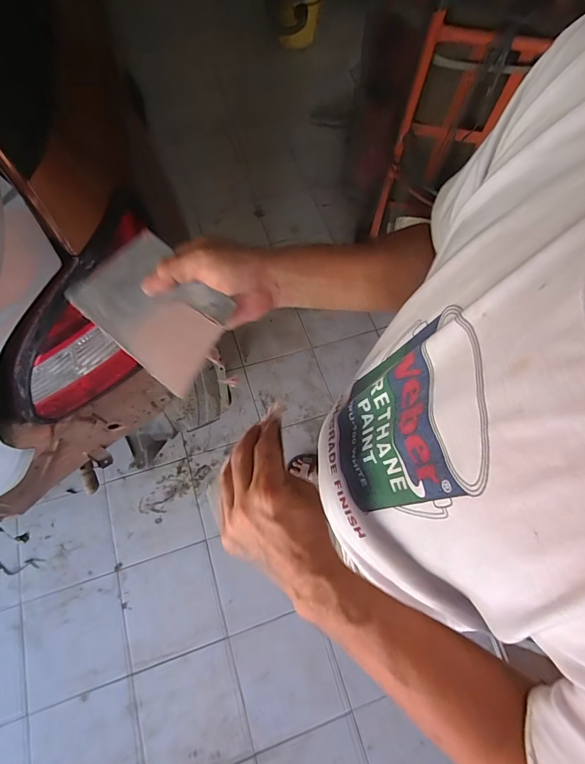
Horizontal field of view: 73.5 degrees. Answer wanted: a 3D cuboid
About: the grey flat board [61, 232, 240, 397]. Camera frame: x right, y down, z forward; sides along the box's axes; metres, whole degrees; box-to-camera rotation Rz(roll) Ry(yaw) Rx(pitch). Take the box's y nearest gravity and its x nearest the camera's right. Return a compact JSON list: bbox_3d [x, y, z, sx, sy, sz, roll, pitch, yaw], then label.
[{"bbox_3d":[-0.128,-0.070,0.363,0.139,0.006,0.096,40,91,4],"label":"grey flat board"}]

